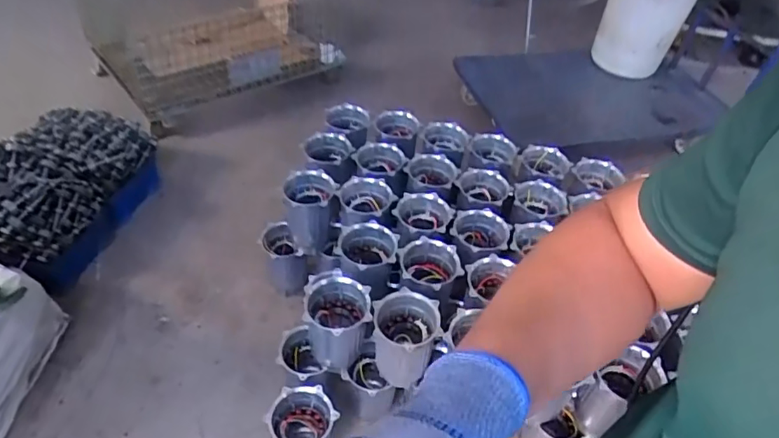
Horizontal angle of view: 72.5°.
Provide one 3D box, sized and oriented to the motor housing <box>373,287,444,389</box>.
[{"bbox_3d":[0.032,0.301,1.297,0.157,0.210,0.143,3,44,-3],"label":"motor housing"}]

